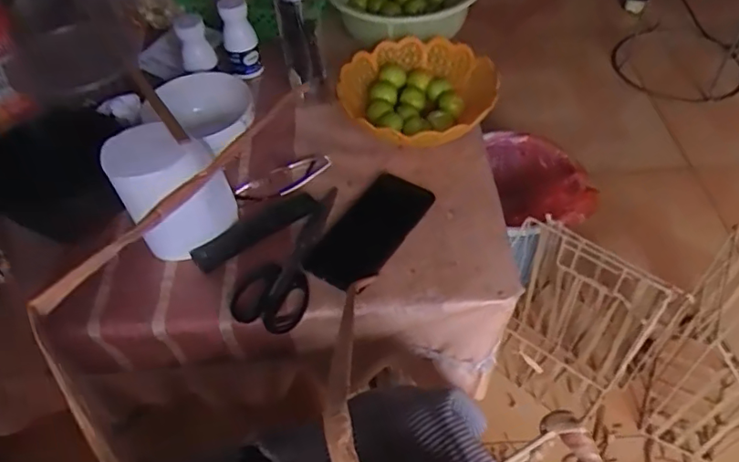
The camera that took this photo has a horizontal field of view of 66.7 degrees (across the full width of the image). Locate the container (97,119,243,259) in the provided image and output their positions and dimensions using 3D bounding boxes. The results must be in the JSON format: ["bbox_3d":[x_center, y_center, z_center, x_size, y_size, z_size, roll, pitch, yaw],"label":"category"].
[{"bbox_3d":[-0.202,-0.044,0.590,0.102,0.127,0.082,-21,52,-13],"label":"container"}]

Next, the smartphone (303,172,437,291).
[{"bbox_3d":[-0.002,-0.002,0.628,0.080,0.008,0.167,25,56,22],"label":"smartphone"}]

